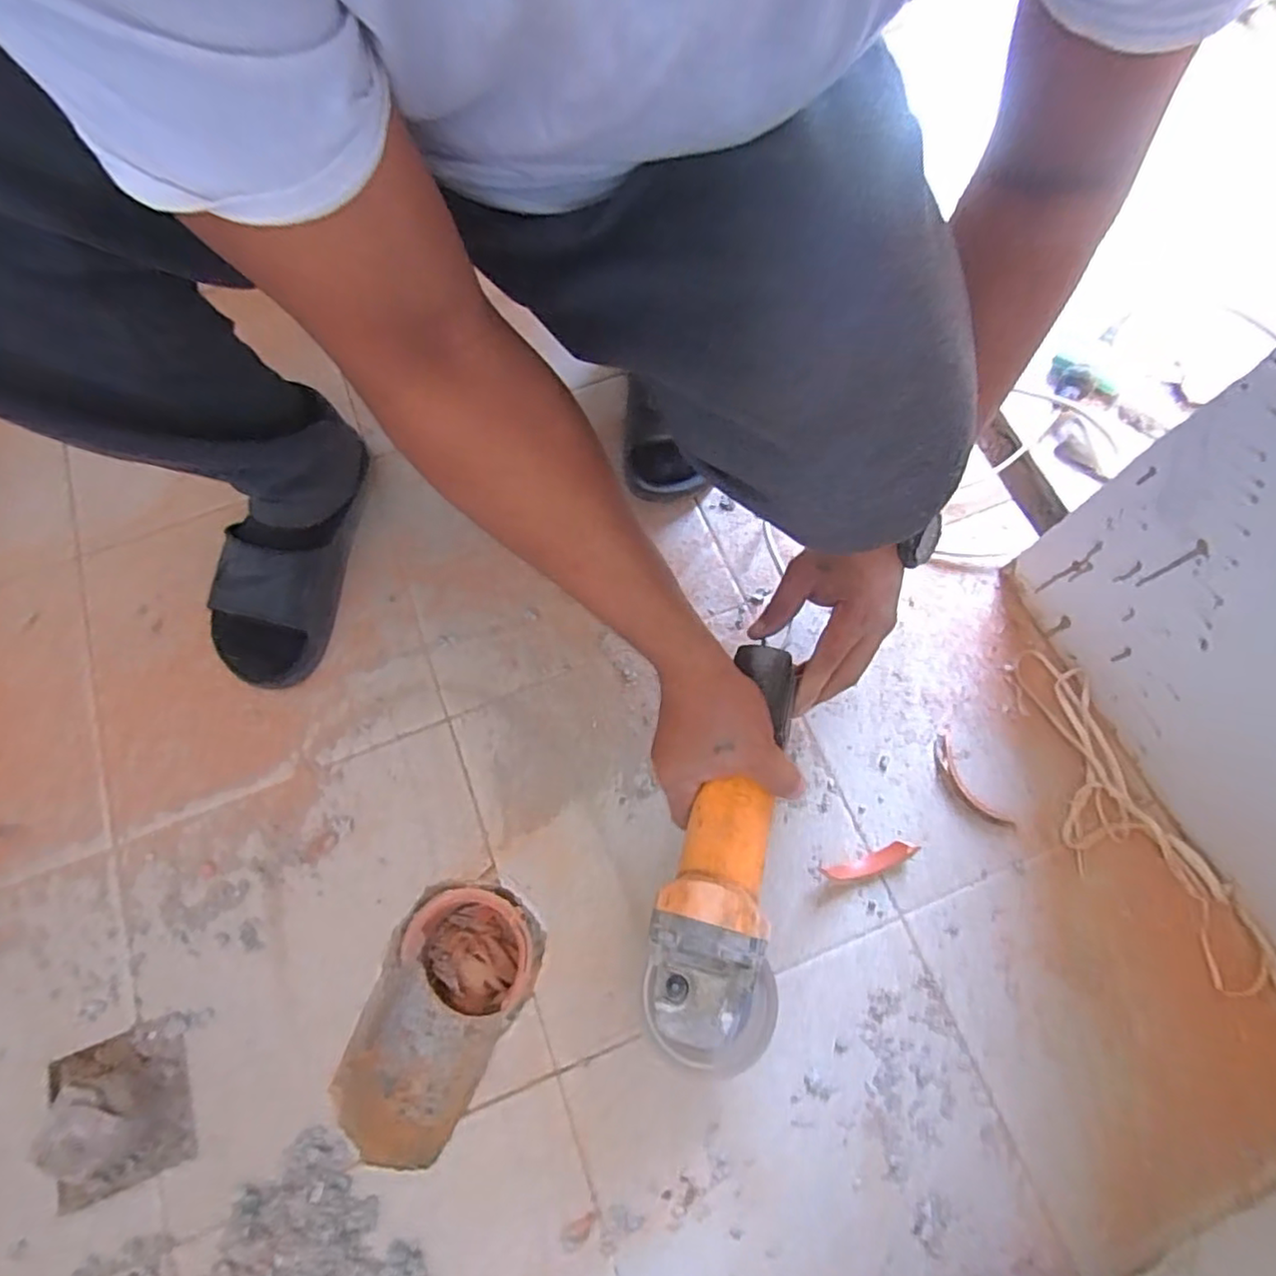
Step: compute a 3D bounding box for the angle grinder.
[{"bbox_3d":[0.061,0.144,0.427,0.085,0.093,0.284,11,77,5],"label":"angle grinder"}]

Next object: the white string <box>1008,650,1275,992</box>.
[{"bbox_3d":[0.397,0.151,0.521,0.087,0.012,0.301,-24,72,-7],"label":"white string"}]

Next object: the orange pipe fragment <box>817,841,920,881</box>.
[{"bbox_3d":[0.190,0.186,0.518,0.077,0.025,0.021,-17,72,-4],"label":"orange pipe fragment"}]

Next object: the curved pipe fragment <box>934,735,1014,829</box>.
[{"bbox_3d":[0.277,0.125,0.537,0.027,0.007,0.089,-30,73,-9],"label":"curved pipe fragment"}]

